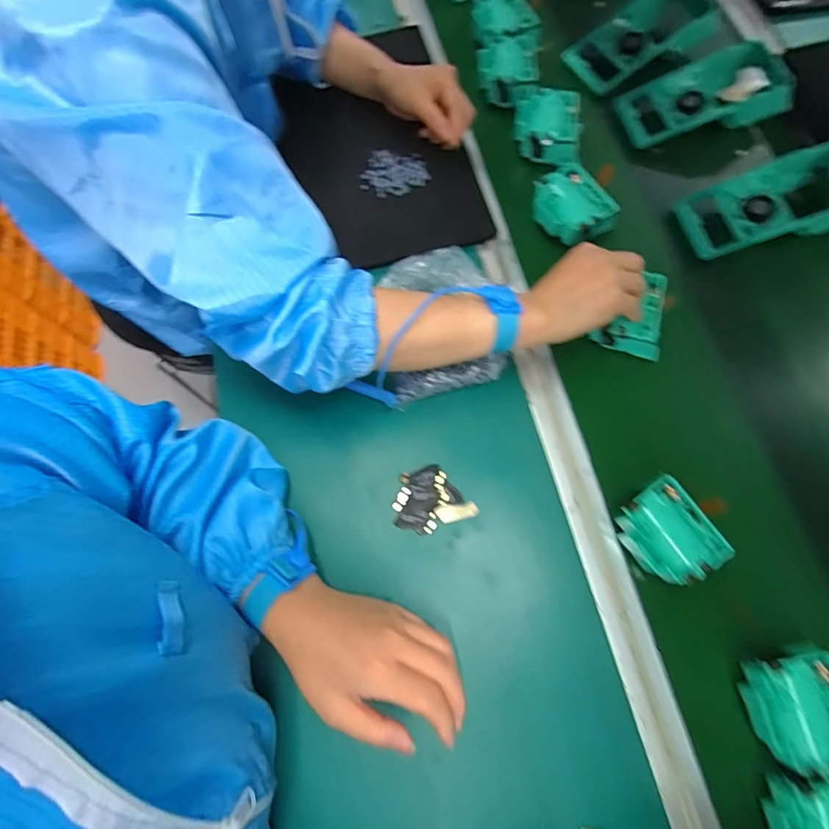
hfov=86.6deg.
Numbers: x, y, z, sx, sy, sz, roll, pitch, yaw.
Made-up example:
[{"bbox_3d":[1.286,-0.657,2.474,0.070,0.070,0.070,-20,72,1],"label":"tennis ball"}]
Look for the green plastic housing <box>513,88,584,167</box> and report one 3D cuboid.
[{"bbox_3d":[0.160,-0.341,0.528,0.080,0.033,0.089,10,74,3],"label":"green plastic housing"}]

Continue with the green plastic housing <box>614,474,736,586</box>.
[{"bbox_3d":[0.213,0.102,0.377,0.069,0.036,0.077,-34,76,-9],"label":"green plastic housing"}]

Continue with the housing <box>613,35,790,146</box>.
[{"bbox_3d":[0.357,-0.397,0.549,0.193,0.056,0.100,-13,74,-3],"label":"housing"}]

